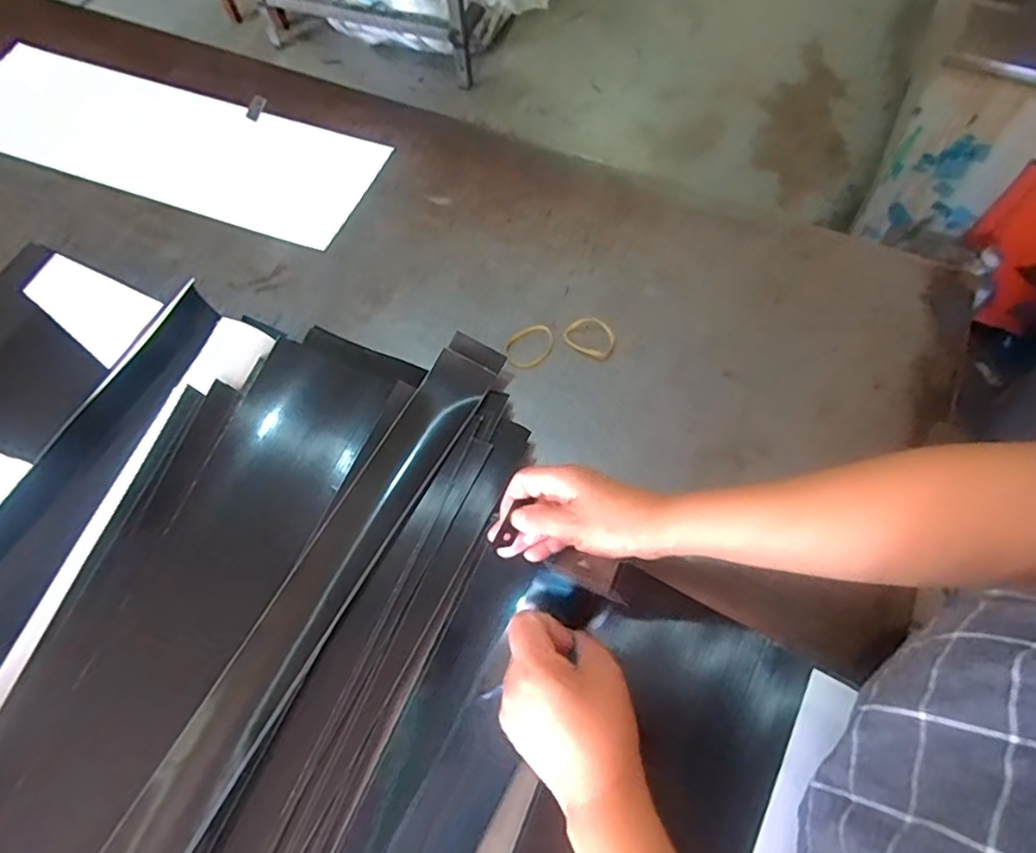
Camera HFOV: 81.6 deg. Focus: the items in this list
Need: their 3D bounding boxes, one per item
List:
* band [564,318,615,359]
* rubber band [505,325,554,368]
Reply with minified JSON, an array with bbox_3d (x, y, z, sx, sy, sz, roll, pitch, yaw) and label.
[{"bbox_3d":[0.075,-0.091,0.606,0.050,0.004,0.042,32,68,16],"label":"band"},{"bbox_3d":[0.013,-0.081,0.602,0.054,0.005,0.041,-37,68,-16],"label":"rubber band"}]

